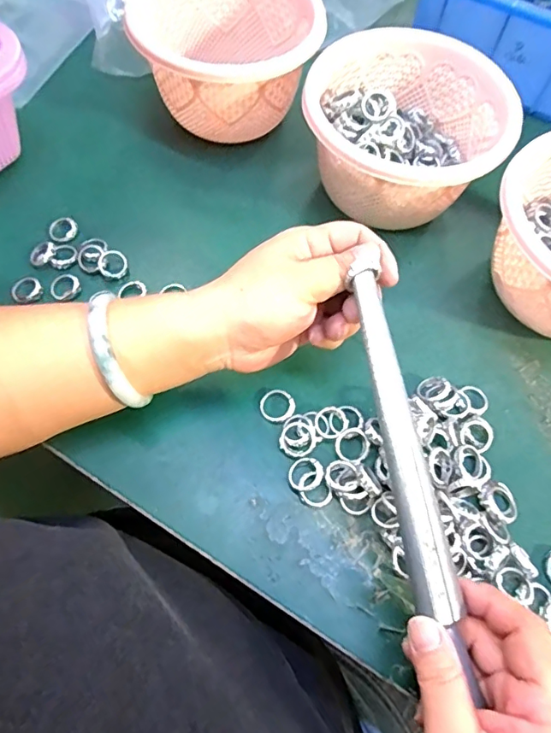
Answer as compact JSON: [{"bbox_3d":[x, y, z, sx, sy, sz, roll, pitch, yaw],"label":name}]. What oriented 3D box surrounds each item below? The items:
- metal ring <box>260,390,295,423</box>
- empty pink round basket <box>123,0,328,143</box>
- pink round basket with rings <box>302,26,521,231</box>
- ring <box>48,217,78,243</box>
[{"bbox_3d":[0.001,0.026,0.333,0.022,0.004,0.022,-1,70,4],"label":"metal ring"},{"bbox_3d":[-0.039,-0.255,0.418,0.134,0.089,0.139,1,65,-2],"label":"empty pink round basket"},{"bbox_3d":[0.095,-0.175,0.389,0.141,0.087,0.136,2,65,-3],"label":"pink round basket with rings"},{"bbox_3d":[-0.165,-0.107,0.386,0.022,0.004,0.023,1,65,-2],"label":"ring"}]

